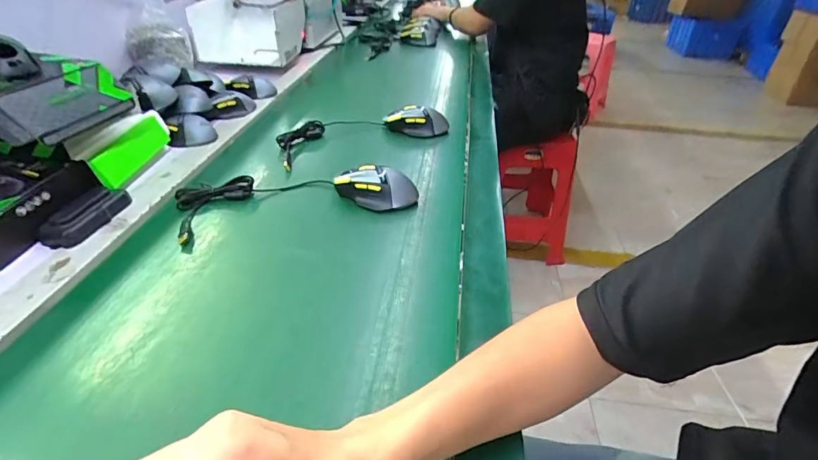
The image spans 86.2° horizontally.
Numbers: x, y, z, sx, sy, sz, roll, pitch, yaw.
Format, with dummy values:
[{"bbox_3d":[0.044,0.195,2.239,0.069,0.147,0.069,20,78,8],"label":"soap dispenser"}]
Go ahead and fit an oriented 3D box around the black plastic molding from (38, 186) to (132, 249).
[{"bbox_3d":[-0.388,-0.019,0.531,0.042,0.030,0.104,13,36,12],"label":"black plastic molding"}]

